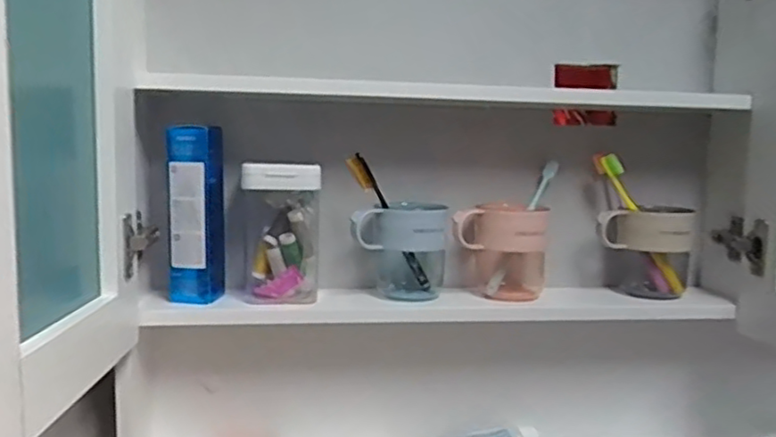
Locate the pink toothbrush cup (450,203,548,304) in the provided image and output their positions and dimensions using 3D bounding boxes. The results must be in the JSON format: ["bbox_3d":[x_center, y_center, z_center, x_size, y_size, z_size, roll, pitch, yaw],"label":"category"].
[{"bbox_3d":[0.129,0.038,0.740,0.100,0.102,0.075,2,7,11],"label":"pink toothbrush cup"}]

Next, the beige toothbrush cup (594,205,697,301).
[{"bbox_3d":[0.310,0.036,0.780,0.098,0.104,0.104,4,7,26],"label":"beige toothbrush cup"}]

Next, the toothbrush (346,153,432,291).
[{"bbox_3d":[0.005,0.009,0.716,0.017,0.184,0.021,-44,29,-25],"label":"toothbrush"}]

